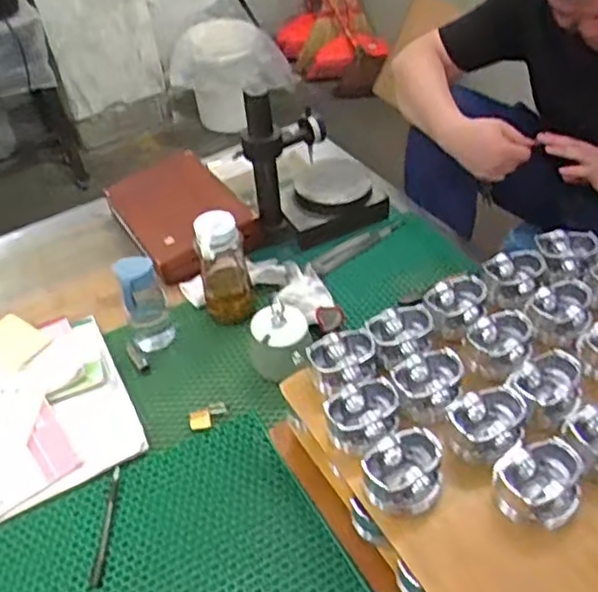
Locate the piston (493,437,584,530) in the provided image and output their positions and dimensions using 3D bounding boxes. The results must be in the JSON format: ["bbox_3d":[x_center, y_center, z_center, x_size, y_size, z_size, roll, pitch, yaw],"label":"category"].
[{"bbox_3d":[0.243,0.190,0.656,0.087,0.050,0.070,-10,42,-4],"label":"piston"}]

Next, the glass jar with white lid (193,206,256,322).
[{"bbox_3d":[-0.117,-0.043,0.999,0.078,0.182,0.078,-3,42,3],"label":"glass jar with white lid"}]

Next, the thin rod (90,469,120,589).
[{"bbox_3d":[-0.240,0.281,0.796,0.014,0.008,0.150,-5,42,1],"label":"thin rod"}]

